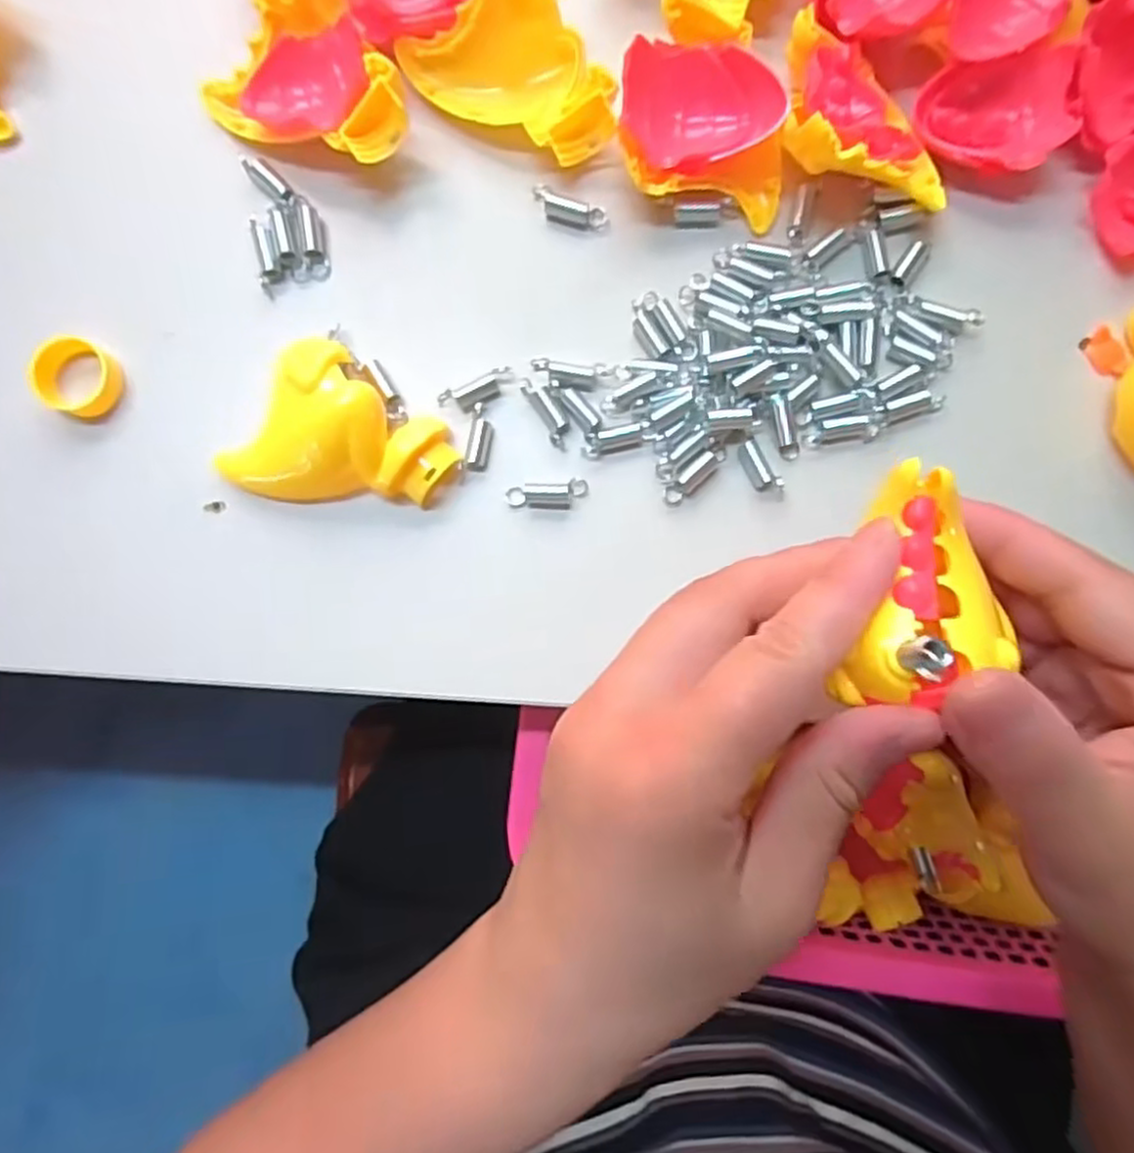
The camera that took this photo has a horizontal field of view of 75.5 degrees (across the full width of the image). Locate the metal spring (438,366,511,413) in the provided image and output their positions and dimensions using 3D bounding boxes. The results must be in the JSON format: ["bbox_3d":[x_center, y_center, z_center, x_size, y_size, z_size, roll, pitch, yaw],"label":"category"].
[{"bbox_3d":[-0.032,-0.065,0.258,0.027,0.005,0.009,-26,88,-2],"label":"metal spring"}]

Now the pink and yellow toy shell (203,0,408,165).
[{"bbox_3d":[-0.087,-0.164,0.249,0.054,0.031,0.063,-41,88,-2],"label":"pink and yellow toy shell"}]

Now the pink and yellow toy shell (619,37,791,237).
[{"bbox_3d":[0.047,-0.152,0.251,0.057,0.024,0.046,6,87,0],"label":"pink and yellow toy shell"}]

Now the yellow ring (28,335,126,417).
[{"bbox_3d":[-0.167,-0.068,0.252,0.025,0.013,0.025,0,87,-1],"label":"yellow ring"}]

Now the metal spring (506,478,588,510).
[{"bbox_3d":[-0.007,-0.028,0.255,0.028,0.007,0.010,-8,87,-1],"label":"metal spring"}]

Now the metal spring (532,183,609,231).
[{"bbox_3d":[0.001,-0.131,0.261,0.028,0.006,0.010,19,87,0],"label":"metal spring"}]

